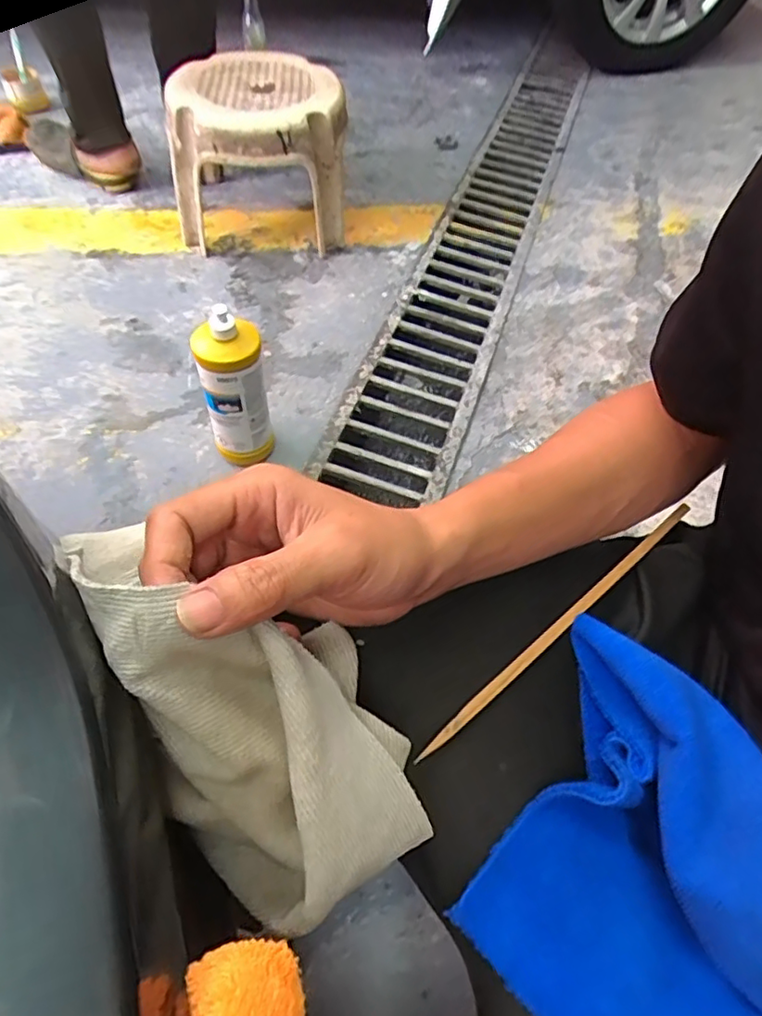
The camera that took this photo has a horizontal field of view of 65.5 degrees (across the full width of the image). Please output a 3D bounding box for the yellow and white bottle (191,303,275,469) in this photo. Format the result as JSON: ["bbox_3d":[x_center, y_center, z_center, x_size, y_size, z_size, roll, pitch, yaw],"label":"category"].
[{"bbox_3d":[-0.193,-0.153,0.790,0.079,0.241,0.060,-7,55,-11],"label":"yellow and white bottle"}]

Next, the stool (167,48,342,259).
[{"bbox_3d":[-0.237,-0.667,1.142,0.328,0.283,0.307,2,54,-4],"label":"stool"}]

